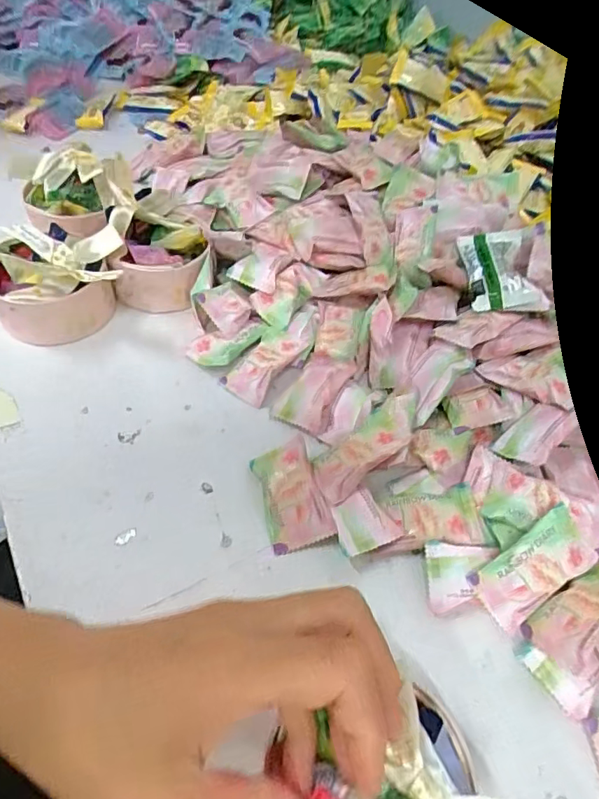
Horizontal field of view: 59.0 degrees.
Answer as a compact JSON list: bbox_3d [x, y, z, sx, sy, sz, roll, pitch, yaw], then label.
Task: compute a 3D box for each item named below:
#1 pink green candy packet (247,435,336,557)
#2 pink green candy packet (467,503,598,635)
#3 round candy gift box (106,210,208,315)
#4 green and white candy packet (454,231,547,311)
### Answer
[{"bbox_3d":[-0.005,0.055,0.313,0.035,0.018,0.063,-10,53,-14],"label":"pink green candy packet"},{"bbox_3d":[0.124,0.089,0.278,0.063,0.011,0.036,-37,89,0],"label":"pink green candy packet"},{"bbox_3d":[-0.104,-0.104,0.406,0.064,0.052,0.050,10,50,2],"label":"round candy gift box"},{"bbox_3d":[0.144,-0.093,0.375,0.050,0.018,0.069,5,50,-2],"label":"green and white candy packet"}]

